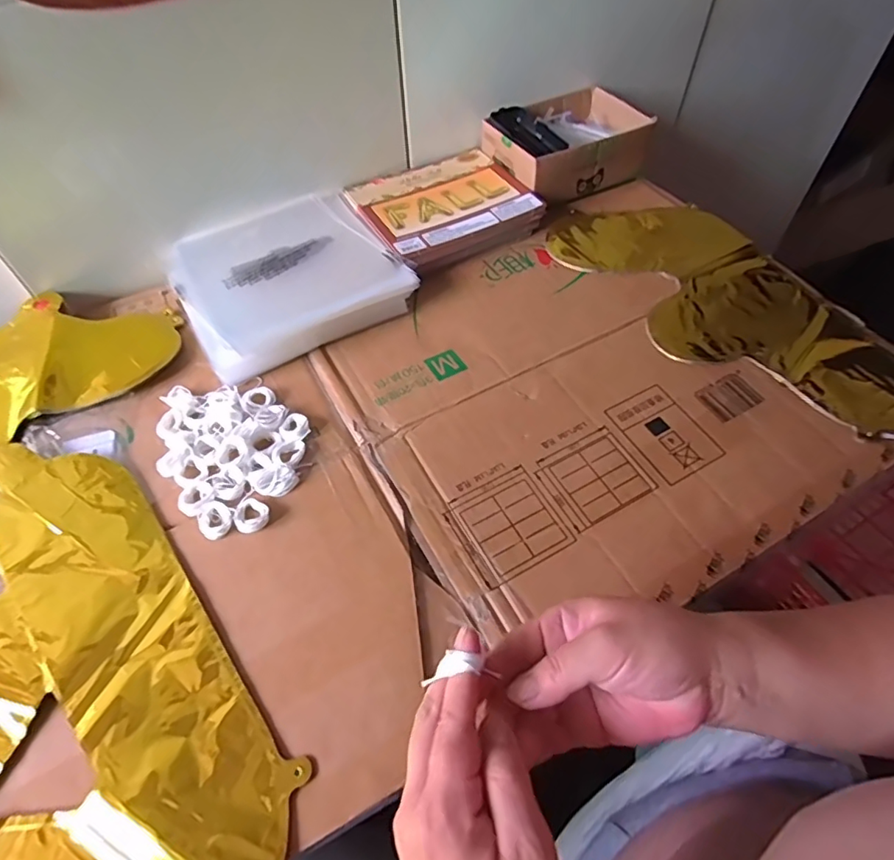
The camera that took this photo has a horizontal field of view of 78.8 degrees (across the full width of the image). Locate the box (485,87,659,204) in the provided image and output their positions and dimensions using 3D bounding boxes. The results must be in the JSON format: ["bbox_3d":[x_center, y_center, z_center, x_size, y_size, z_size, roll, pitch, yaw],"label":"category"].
[{"bbox_3d":[0.160,-0.378,0.712,0.210,0.063,0.142,-27,59,-17],"label":"box"}]

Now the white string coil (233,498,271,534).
[{"bbox_3d":[-0.159,0.068,0.440,0.027,0.009,0.028,0,55,0],"label":"white string coil"}]

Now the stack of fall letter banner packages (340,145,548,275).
[{"bbox_3d":[-0.007,-0.270,0.663,0.197,0.032,0.174,-30,60,-19],"label":"stack of fall letter banner packages"}]

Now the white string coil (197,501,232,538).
[{"bbox_3d":[-0.187,0.072,0.439,0.026,0.007,0.033,-37,62,-23],"label":"white string coil"}]

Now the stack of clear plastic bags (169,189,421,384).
[{"bbox_3d":[-0.175,-0.171,0.594,0.214,0.029,0.214,-26,58,-17],"label":"stack of clear plastic bags"}]

